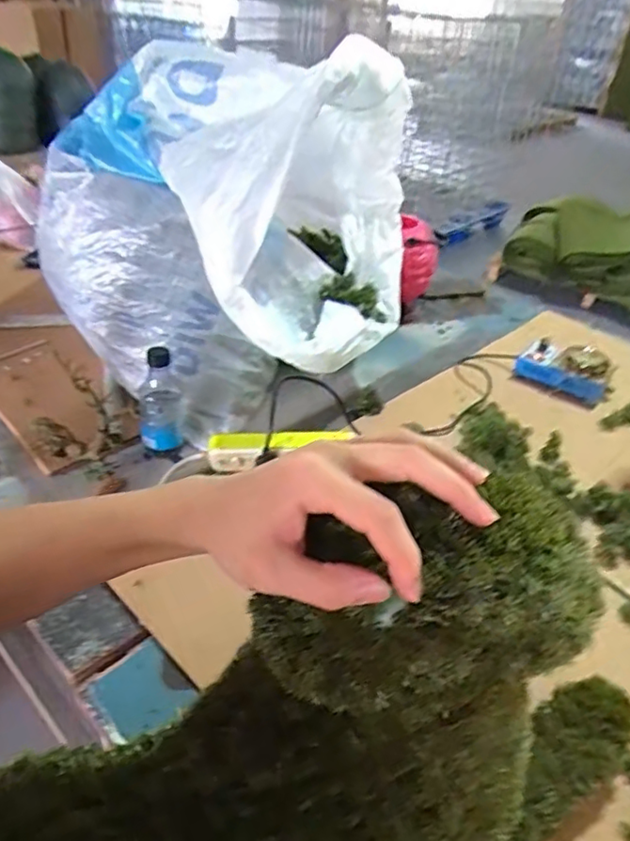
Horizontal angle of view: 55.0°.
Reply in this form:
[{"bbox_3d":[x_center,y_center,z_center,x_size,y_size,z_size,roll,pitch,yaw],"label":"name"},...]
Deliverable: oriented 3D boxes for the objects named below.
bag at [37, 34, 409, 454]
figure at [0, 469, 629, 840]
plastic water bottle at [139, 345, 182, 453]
[{"bbox_3d":[-0.083,-0.332,0.974,0.490,0.455,0.566,29,42,30],"label":"bag"},{"bbox_3d":[-0.027,0.222,0.349,0.442,0.191,0.196,-36,48,-7],"label":"figure"},{"bbox_3d":[-0.215,-0.036,0.850,0.060,0.143,0.069,0,36,-9],"label":"plastic water bottle"}]

